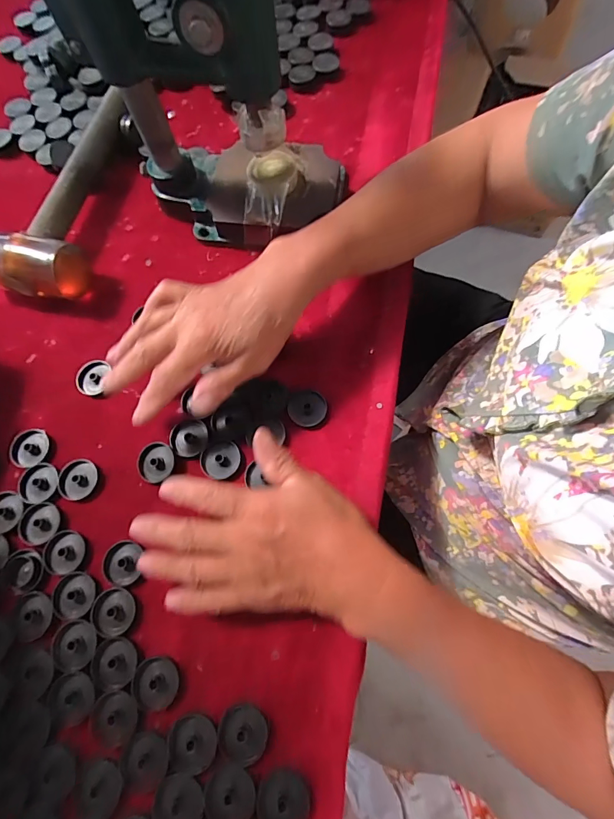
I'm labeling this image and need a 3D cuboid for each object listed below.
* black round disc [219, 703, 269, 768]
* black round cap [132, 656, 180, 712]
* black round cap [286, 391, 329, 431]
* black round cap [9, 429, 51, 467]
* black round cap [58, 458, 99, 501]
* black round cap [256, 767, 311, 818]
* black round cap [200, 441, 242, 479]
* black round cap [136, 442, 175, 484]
[{"bbox_3d":[-0.044,0.221,0.269,0.032,0.010,0.031,-1,69,2],"label":"black round disc"},{"bbox_3d":[-0.109,0.197,0.285,0.031,0.007,0.032,-1,69,2],"label":"black round cap"},{"bbox_3d":[0.000,0.000,0.346,0.035,0.005,0.033,-1,69,2],"label":"black round cap"},{"bbox_3d":[-0.246,0.033,0.351,0.032,0.005,0.034,-1,69,2],"label":"black round cap"},{"bbox_3d":[-0.195,0.059,0.337,0.030,0.006,0.034,-20,70,-5],"label":"black round cap"},{"bbox_3d":[-0.015,0.253,0.253,0.033,0.004,0.031,-1,69,2],"label":"black round cap"},{"bbox_3d":[-0.073,0.042,0.336,0.034,0.005,0.031,-1,69,2],"label":"black round cap"},{"bbox_3d":[-0.129,0.045,0.337,0.033,0.008,0.032,-1,69,2],"label":"black round cap"}]

